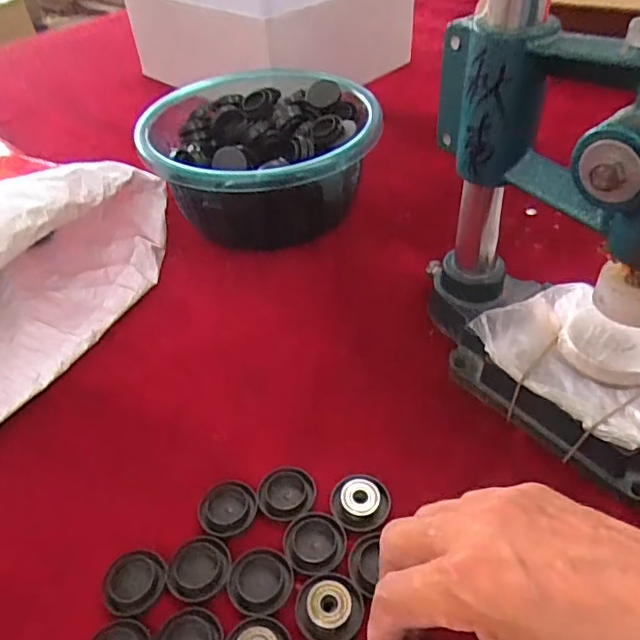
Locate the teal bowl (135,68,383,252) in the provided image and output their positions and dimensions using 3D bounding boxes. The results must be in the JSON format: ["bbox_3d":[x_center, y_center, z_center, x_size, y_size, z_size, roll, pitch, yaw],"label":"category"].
[{"bbox_3d":[-0.050,-0.147,0.522,0.202,0.095,0.198,-2,44,2],"label":"teal bowl"}]

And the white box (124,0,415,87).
[{"bbox_3d":[-0.067,-0.402,0.778,0.305,0.141,0.274,26,52,29],"label":"white box"}]

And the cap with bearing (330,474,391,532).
[{"bbox_3d":[0.022,0.101,0.313,0.031,0.011,0.031,-2,44,2],"label":"cap with bearing"}]

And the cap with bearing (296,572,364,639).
[{"bbox_3d":[0.004,0.140,0.273,0.031,0.006,0.031,-2,44,2],"label":"cap with bearing"}]

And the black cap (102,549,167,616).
[{"bbox_3d":[-0.096,0.136,0.290,0.031,0.008,0.029,-2,44,2],"label":"black cap"}]

